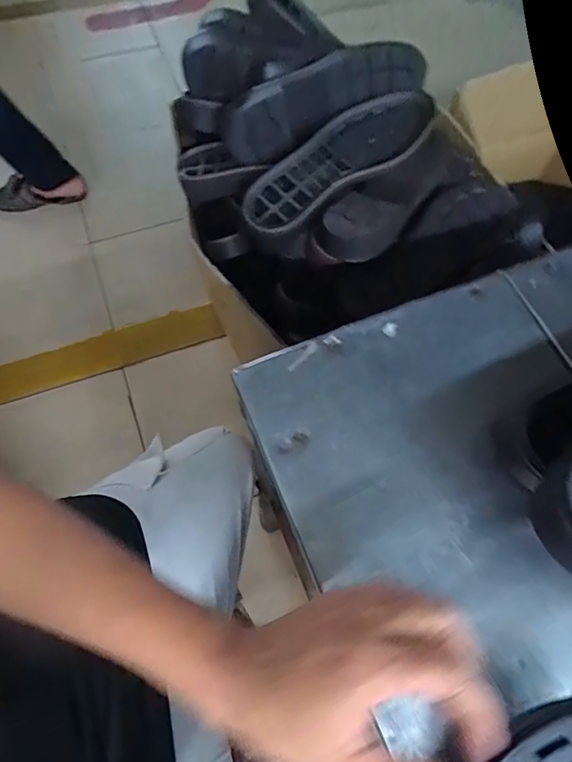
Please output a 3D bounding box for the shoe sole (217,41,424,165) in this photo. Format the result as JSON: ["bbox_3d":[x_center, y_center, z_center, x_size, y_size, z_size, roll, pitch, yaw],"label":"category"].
[{"bbox_3d":[0.054,-0.359,0.571,0.262,0.072,0.070,-27,69,-13],"label":"shoe sole"}]

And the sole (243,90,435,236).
[{"bbox_3d":[0.065,-0.272,0.563,0.268,0.038,0.086,-37,71,-17],"label":"sole"}]

